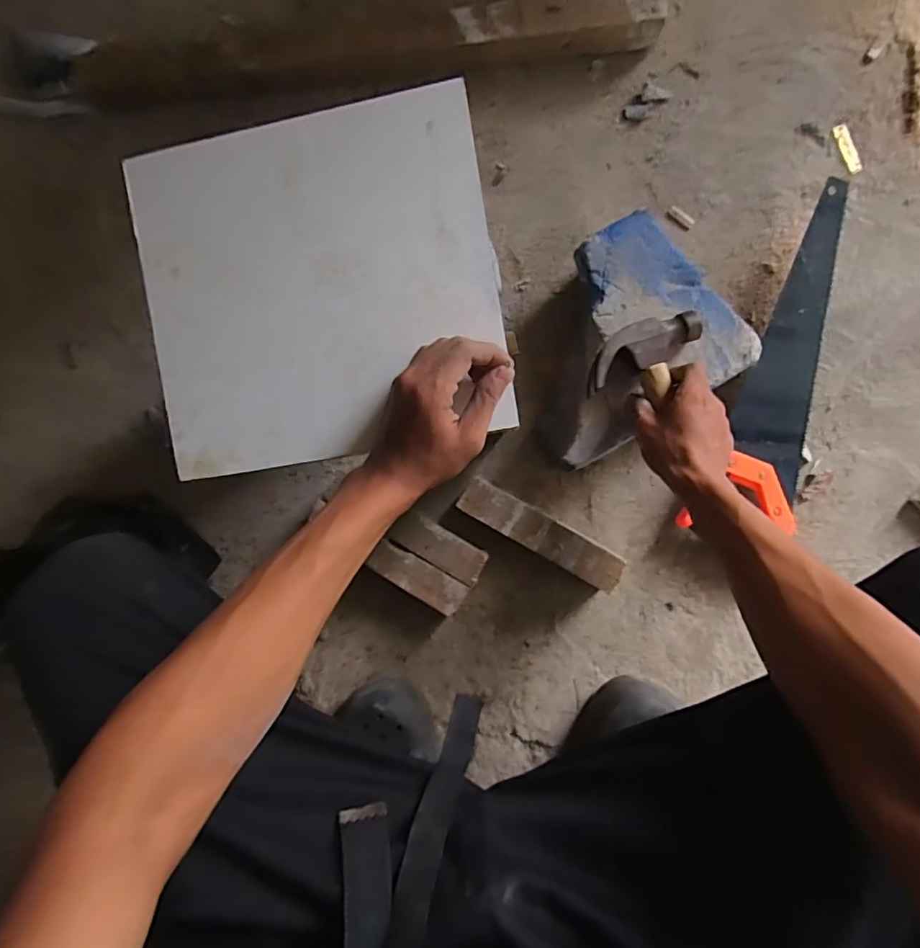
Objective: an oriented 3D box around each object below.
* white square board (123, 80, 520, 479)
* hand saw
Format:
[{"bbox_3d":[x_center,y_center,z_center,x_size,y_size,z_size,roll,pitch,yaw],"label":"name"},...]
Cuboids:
[{"bbox_3d":[-0.114,-0.149,0.432,0.282,0.010,0.265,-10,90,5],"label":"white square board"},{"bbox_3d":[0.380,-0.124,0.594,0.110,0.047,0.372,23,91,7],"label":"hand saw"}]

